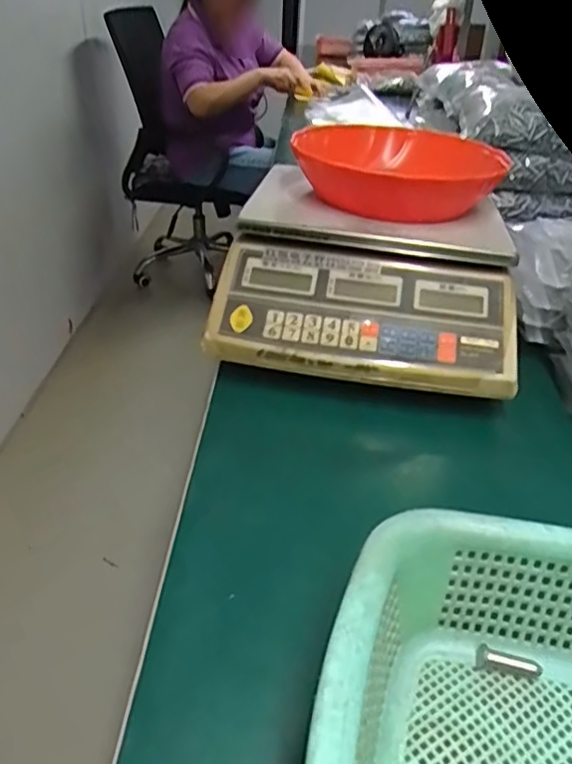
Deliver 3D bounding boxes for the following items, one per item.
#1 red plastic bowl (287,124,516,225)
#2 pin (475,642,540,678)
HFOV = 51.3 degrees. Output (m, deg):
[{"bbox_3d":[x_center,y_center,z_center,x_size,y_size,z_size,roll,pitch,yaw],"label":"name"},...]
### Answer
[{"bbox_3d":[0.110,-0.213,0.605,0.193,0.057,0.206,8,34,8],"label":"red plastic bowl"},{"bbox_3d":[0.110,0.138,0.294,0.030,0.012,0.013,14,35,17],"label":"pin"}]

